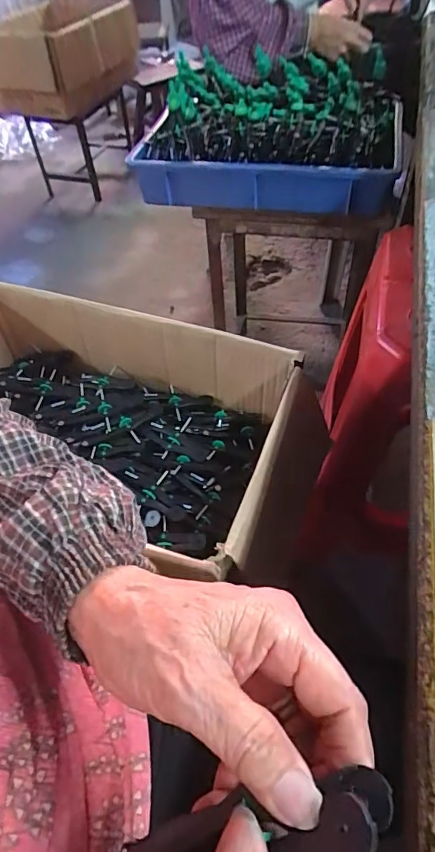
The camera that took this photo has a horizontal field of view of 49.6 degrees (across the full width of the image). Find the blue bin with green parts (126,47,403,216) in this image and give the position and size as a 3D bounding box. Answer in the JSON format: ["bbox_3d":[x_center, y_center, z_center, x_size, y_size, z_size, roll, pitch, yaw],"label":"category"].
[{"bbox_3d":[0.098,-0.506,0.790,0.414,0.133,0.320,12,55,15],"label":"blue bin with green parts"}]

